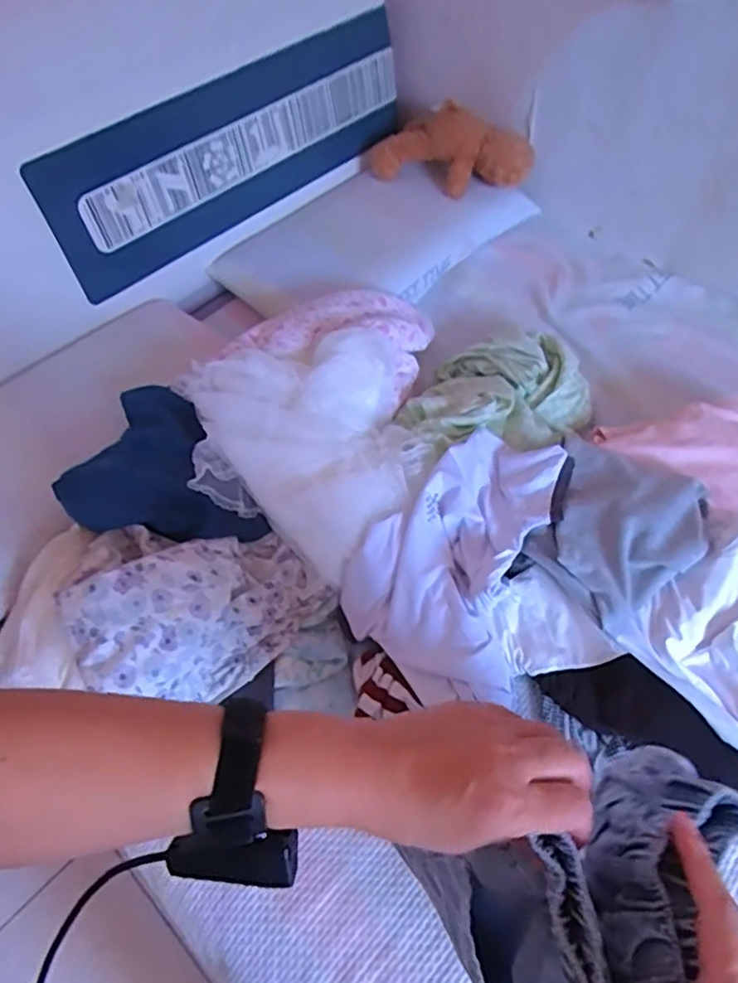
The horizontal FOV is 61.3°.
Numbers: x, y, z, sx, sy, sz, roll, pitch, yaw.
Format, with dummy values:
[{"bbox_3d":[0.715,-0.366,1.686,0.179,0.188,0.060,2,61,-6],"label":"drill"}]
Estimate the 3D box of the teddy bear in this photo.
[{"bbox_3d":[0.186,-0.806,1.475,0.395,0.148,0.126,8,54,9],"label":"teddy bear"}]

